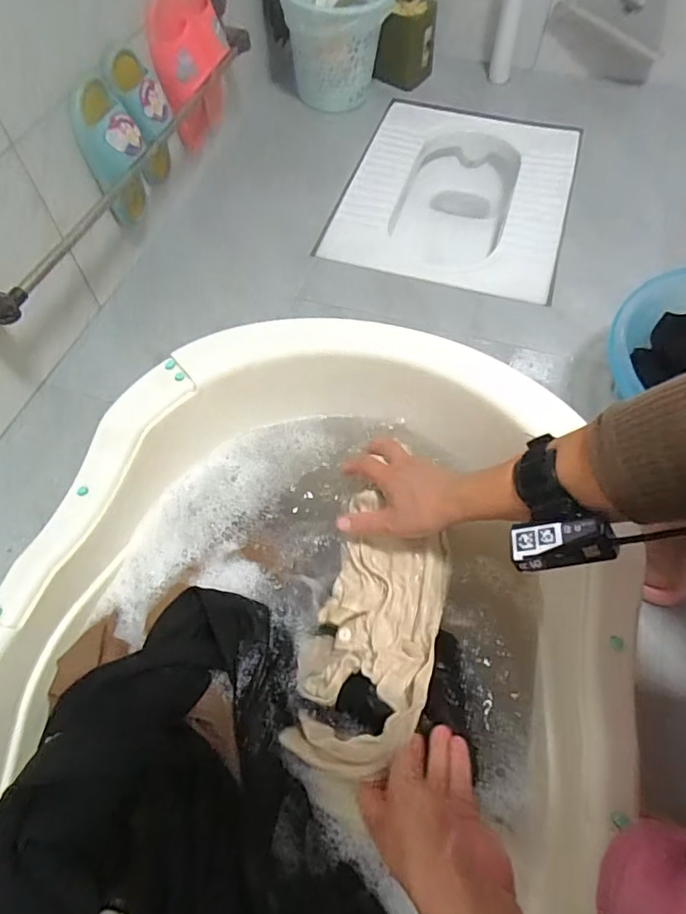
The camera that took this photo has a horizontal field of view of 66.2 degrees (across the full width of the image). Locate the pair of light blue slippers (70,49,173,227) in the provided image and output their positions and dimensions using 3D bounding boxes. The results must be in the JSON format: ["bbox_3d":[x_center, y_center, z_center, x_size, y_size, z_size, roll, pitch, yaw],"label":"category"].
[{"bbox_3d":[-0.318,-0.484,0.812,0.069,0.189,0.191,8,60,6],"label":"pair of light blue slippers"}]

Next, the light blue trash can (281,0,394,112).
[{"bbox_3d":[-0.017,-0.911,1.152,0.229,0.215,0.218,0,60,1],"label":"light blue trash can"}]

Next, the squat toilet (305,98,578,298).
[{"bbox_3d":[0.236,-0.516,1.123,0.429,0.150,0.577,16,61,10],"label":"squat toilet"}]

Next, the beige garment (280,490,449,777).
[{"bbox_3d":[0.030,0.158,0.492,0.116,0.065,0.239,19,61,9],"label":"beige garment"}]

